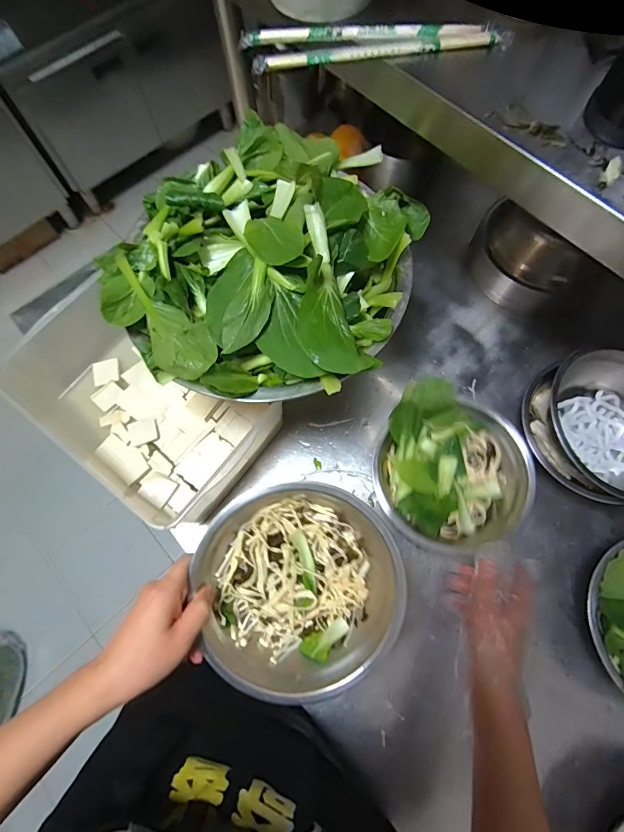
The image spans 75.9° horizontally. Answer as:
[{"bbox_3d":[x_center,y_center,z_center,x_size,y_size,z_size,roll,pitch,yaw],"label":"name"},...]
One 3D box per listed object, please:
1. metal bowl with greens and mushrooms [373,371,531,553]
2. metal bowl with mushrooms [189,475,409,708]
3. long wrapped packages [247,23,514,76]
[{"bbox_3d":[0.177,0.071,0.515,0.186,0.072,0.191,24,74,9],"label":"metal bowl with greens and mushrooms"},{"bbox_3d":[-0.012,0.163,0.381,0.184,0.074,0.186,-1,71,1],"label":"metal bowl with mushrooms"},{"bbox_3d":[0.062,-0.371,0.397,0.252,0.009,0.050,-4,71,0],"label":"long wrapped packages"}]

